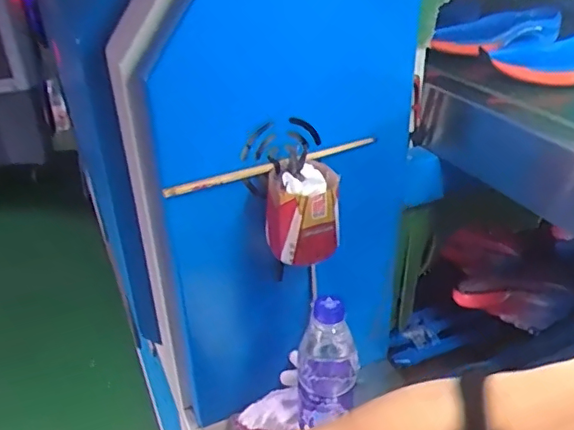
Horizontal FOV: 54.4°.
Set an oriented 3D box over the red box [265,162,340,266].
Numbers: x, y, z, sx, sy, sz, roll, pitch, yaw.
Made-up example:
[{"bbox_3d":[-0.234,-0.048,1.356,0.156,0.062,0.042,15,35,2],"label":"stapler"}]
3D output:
[{"bbox_3d":[0.016,-0.001,0.559,0.073,0.085,0.066,0,31,-1],"label":"red box"}]

